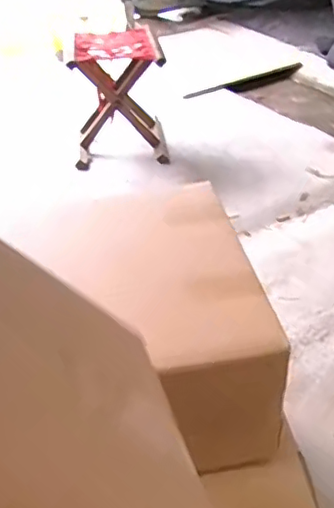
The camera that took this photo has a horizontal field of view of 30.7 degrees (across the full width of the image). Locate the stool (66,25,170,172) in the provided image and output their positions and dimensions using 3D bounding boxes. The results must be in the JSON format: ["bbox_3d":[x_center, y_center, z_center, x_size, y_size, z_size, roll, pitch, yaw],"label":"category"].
[{"bbox_3d":[-0.151,-0.481,1.832,0.262,0.335,0.358,-6,36,-6],"label":"stool"}]

